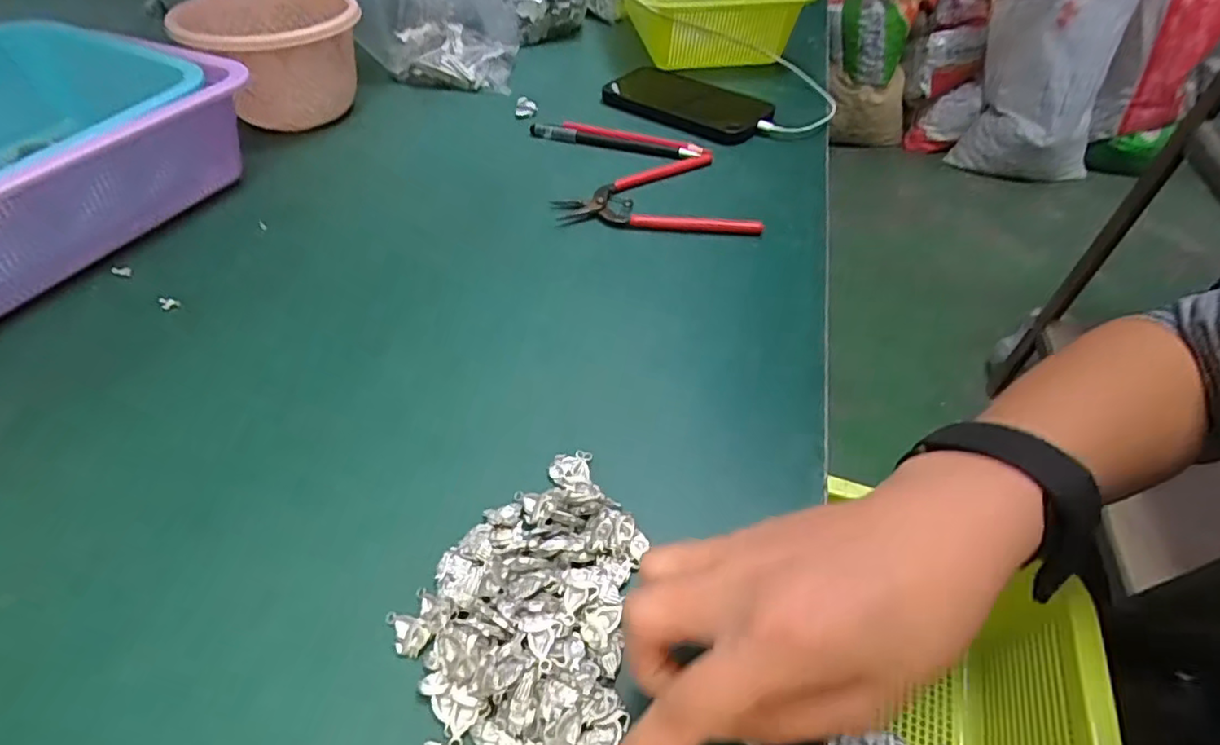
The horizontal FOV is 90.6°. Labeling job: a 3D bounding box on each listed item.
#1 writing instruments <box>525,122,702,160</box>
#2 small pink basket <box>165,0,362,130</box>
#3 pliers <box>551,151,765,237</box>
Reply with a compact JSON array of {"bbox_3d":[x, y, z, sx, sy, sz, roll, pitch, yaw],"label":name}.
[{"bbox_3d":[0.003,-0.204,0.531,0.151,0.013,0.018,12,47,11],"label":"writing instruments"},{"bbox_3d":[-0.296,-0.279,0.545,0.141,0.091,0.159,-26,51,-23],"label":"small pink basket"},{"bbox_3d":[0.031,-0.135,0.467,0.139,0.009,0.116,-10,47,-10],"label":"pliers"}]

